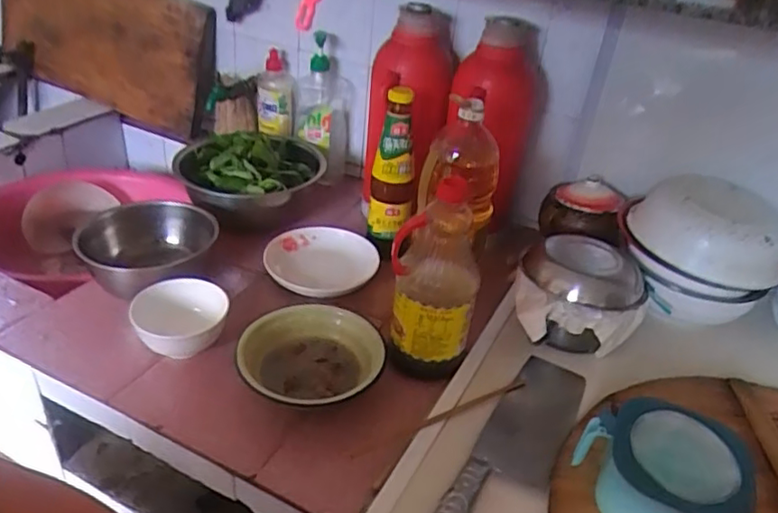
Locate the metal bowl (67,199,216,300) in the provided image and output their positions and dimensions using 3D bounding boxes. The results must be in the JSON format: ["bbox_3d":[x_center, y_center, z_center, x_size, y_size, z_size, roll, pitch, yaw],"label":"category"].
[{"bbox_3d":[-0.341,-0.008,0.878,0.176,0.081,0.193,5,33,-3],"label":"metal bowl"}]

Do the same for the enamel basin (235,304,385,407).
[{"bbox_3d":[-0.092,0.131,0.749,0.162,0.062,0.165,2,34,-1],"label":"enamel basin"}]

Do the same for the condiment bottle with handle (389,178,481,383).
[{"bbox_3d":[0.054,0.025,0.744,0.101,0.246,0.112,6,34,2],"label":"condiment bottle with handle"}]

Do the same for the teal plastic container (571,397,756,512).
[{"bbox_3d":[0.261,0.202,0.592,0.152,0.087,0.120,22,37,23],"label":"teal plastic container"}]

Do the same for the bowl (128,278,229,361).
[{"bbox_3d":[-0.262,0.088,0.775,0.114,0.085,0.106,8,34,4],"label":"bowl"}]

